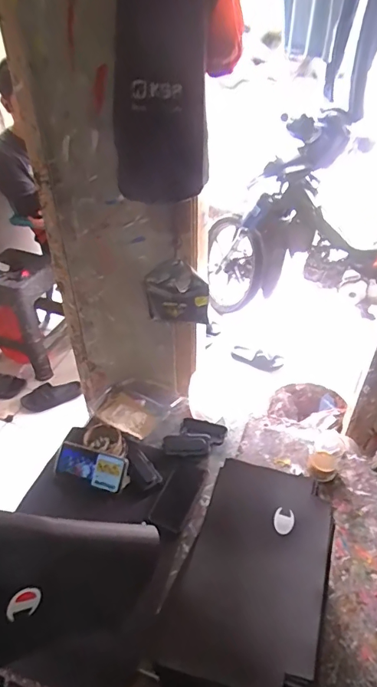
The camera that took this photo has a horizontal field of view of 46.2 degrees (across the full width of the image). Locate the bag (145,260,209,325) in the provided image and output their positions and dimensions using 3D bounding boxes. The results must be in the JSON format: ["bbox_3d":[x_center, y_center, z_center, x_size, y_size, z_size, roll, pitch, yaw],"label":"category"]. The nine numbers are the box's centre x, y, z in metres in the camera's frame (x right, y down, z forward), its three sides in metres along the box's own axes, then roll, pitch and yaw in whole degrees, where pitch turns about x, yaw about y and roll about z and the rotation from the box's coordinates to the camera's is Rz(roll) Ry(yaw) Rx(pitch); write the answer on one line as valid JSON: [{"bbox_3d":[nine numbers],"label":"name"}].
[{"bbox_3d":[-0.027,-0.105,0.998,0.141,0.151,0.045,3,40,4],"label":"bag"}]

